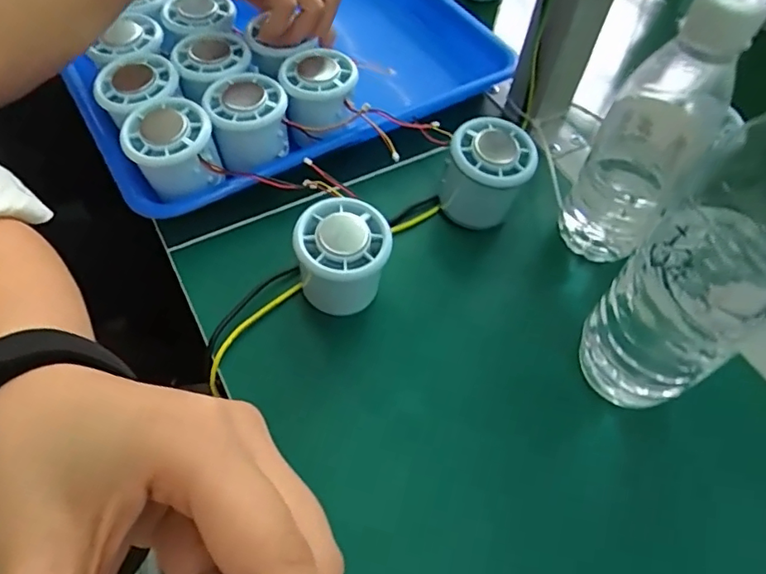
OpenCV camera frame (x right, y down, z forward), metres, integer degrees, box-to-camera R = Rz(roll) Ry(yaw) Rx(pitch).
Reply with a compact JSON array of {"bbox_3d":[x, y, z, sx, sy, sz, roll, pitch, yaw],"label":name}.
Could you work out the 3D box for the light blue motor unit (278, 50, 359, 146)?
[{"bbox_3d":[-0.047,-0.144,0.401,0.055,0.036,0.063,-7,58,-9],"label":"light blue motor unit"}]

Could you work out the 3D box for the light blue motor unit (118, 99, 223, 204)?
[{"bbox_3d":[-0.142,-0.092,0.368,0.057,0.046,0.055,-11,59,-11],"label":"light blue motor unit"}]

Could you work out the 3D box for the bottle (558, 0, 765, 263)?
[{"bbox_3d":[0.161,-0.089,0.326,0.055,0.177,0.058,25,59,11],"label":"bottle"}]

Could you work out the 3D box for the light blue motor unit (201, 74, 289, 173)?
[{"bbox_3d":[-0.096,-0.119,0.390,0.054,0.041,0.052,-14,59,-13],"label":"light blue motor unit"}]

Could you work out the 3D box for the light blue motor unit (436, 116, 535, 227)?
[{"bbox_3d":[0.066,-0.070,0.376,0.061,0.065,0.064,17,58,6],"label":"light blue motor unit"}]

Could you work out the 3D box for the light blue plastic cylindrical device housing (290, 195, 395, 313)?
[{"bbox_3d":[-0.025,-0.015,0.338,0.056,0.061,0.054,12,57,3],"label":"light blue plastic cylindrical device housing"}]

